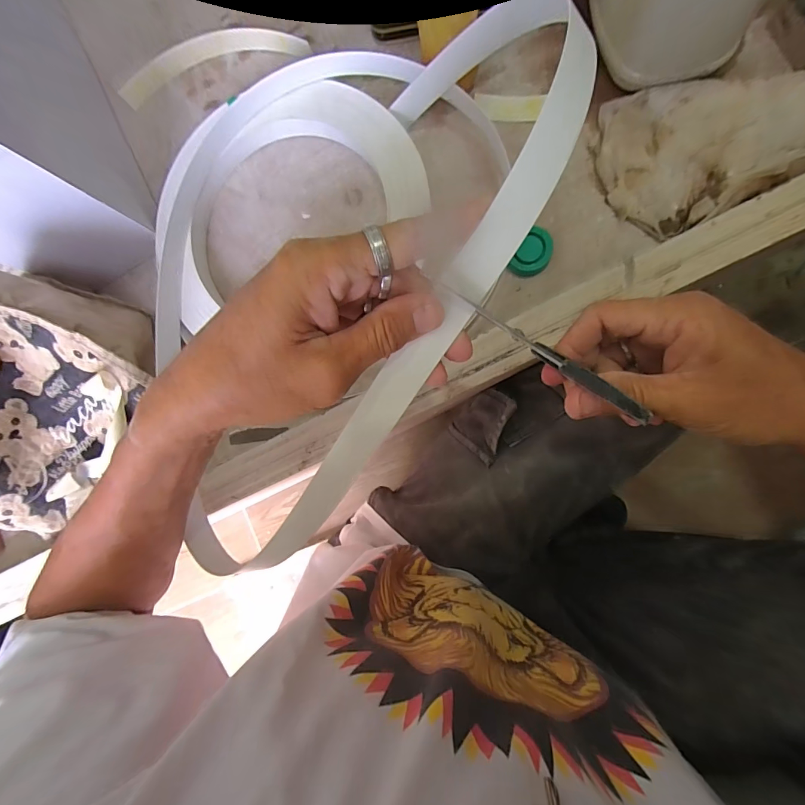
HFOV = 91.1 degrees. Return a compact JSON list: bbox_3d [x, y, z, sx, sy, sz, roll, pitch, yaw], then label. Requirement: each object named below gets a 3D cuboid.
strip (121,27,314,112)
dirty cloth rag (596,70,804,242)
[{"bbox_3d":[-0.188,-0.341,0.394,0.200,0.020,0.045,-6,87,9],"label":"strip"},{"bbox_3d":[0.244,-0.213,0.304,0.164,0.032,0.122,-28,84,8],"label":"dirty cloth rag"}]

